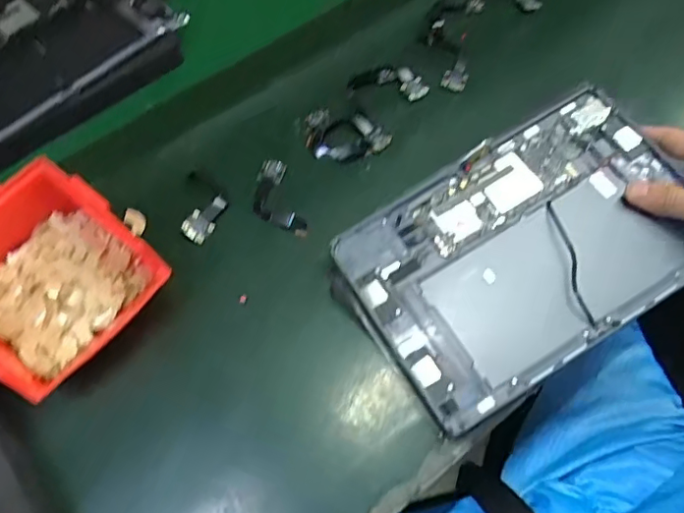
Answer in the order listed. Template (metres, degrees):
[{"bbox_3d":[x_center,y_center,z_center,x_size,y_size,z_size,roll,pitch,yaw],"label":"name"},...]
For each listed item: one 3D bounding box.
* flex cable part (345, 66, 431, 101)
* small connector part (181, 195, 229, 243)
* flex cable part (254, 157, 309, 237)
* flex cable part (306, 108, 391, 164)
[{"bbox_3d":[0.043,-0.162,0.513,0.070,0.015,0.037,5,63,6],"label":"flex cable part"},{"bbox_3d":[-0.111,-0.032,0.458,0.019,0.006,0.043,37,70,20],"label":"small connector part"},{"bbox_3d":[-0.057,-0.049,0.469,0.036,0.020,0.076,-18,63,-6],"label":"flex cable part"},{"bbox_3d":[0.003,-0.104,0.489,0.075,0.018,0.050,2,59,10],"label":"flex cable part"}]

